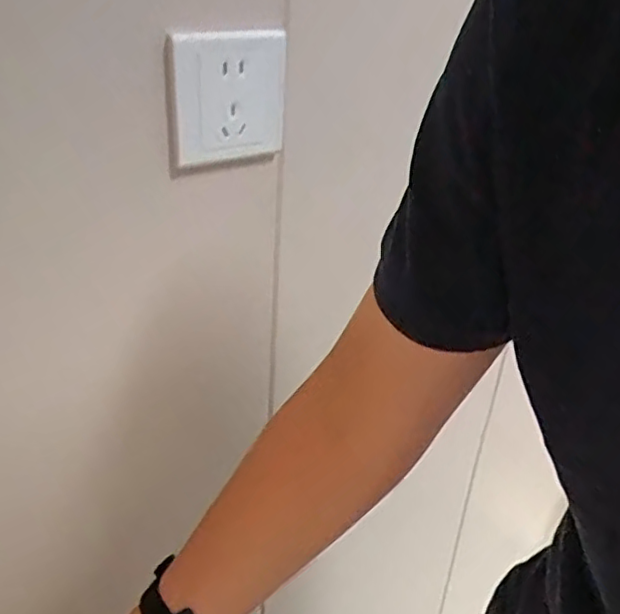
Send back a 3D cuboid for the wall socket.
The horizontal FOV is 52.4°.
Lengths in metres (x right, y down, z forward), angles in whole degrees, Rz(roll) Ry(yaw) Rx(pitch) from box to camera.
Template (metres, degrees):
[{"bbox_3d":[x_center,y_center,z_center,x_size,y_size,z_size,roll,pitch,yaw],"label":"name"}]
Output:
[{"bbox_3d":[-0.053,-0.145,0.434,0.014,0.081,0.090,25,35,32],"label":"wall socket"}]

